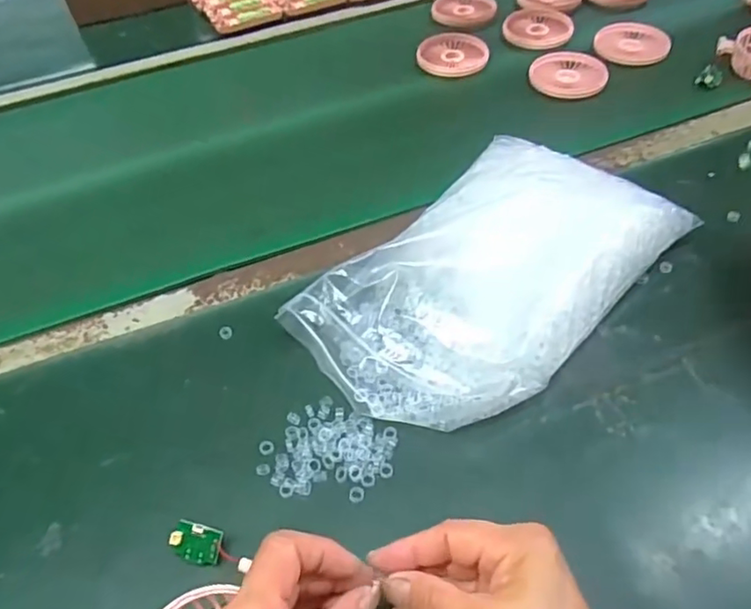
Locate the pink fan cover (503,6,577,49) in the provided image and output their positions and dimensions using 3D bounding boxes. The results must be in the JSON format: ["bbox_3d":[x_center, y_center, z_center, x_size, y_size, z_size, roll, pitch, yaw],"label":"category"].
[{"bbox_3d":[0.214,-0.362,0.771,0.081,0.017,0.088,-8,50,-3],"label":"pink fan cover"}]

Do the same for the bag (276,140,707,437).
[{"bbox_3d":[0.091,-0.028,0.459,0.173,0.068,0.292,36,61,29],"label":"bag"}]

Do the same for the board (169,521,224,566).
[{"bbox_3d":[-0.109,0.146,0.358,0.031,0.004,0.022,13,84,7],"label":"board"}]

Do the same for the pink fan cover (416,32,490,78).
[{"bbox_3d":[0.096,-0.316,0.738,0.088,0.013,0.078,16,53,17],"label":"pink fan cover"}]

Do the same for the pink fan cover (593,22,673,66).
[{"bbox_3d":[0.315,-0.322,0.724,0.073,0.013,0.088,-31,55,-20],"label":"pink fan cover"}]

